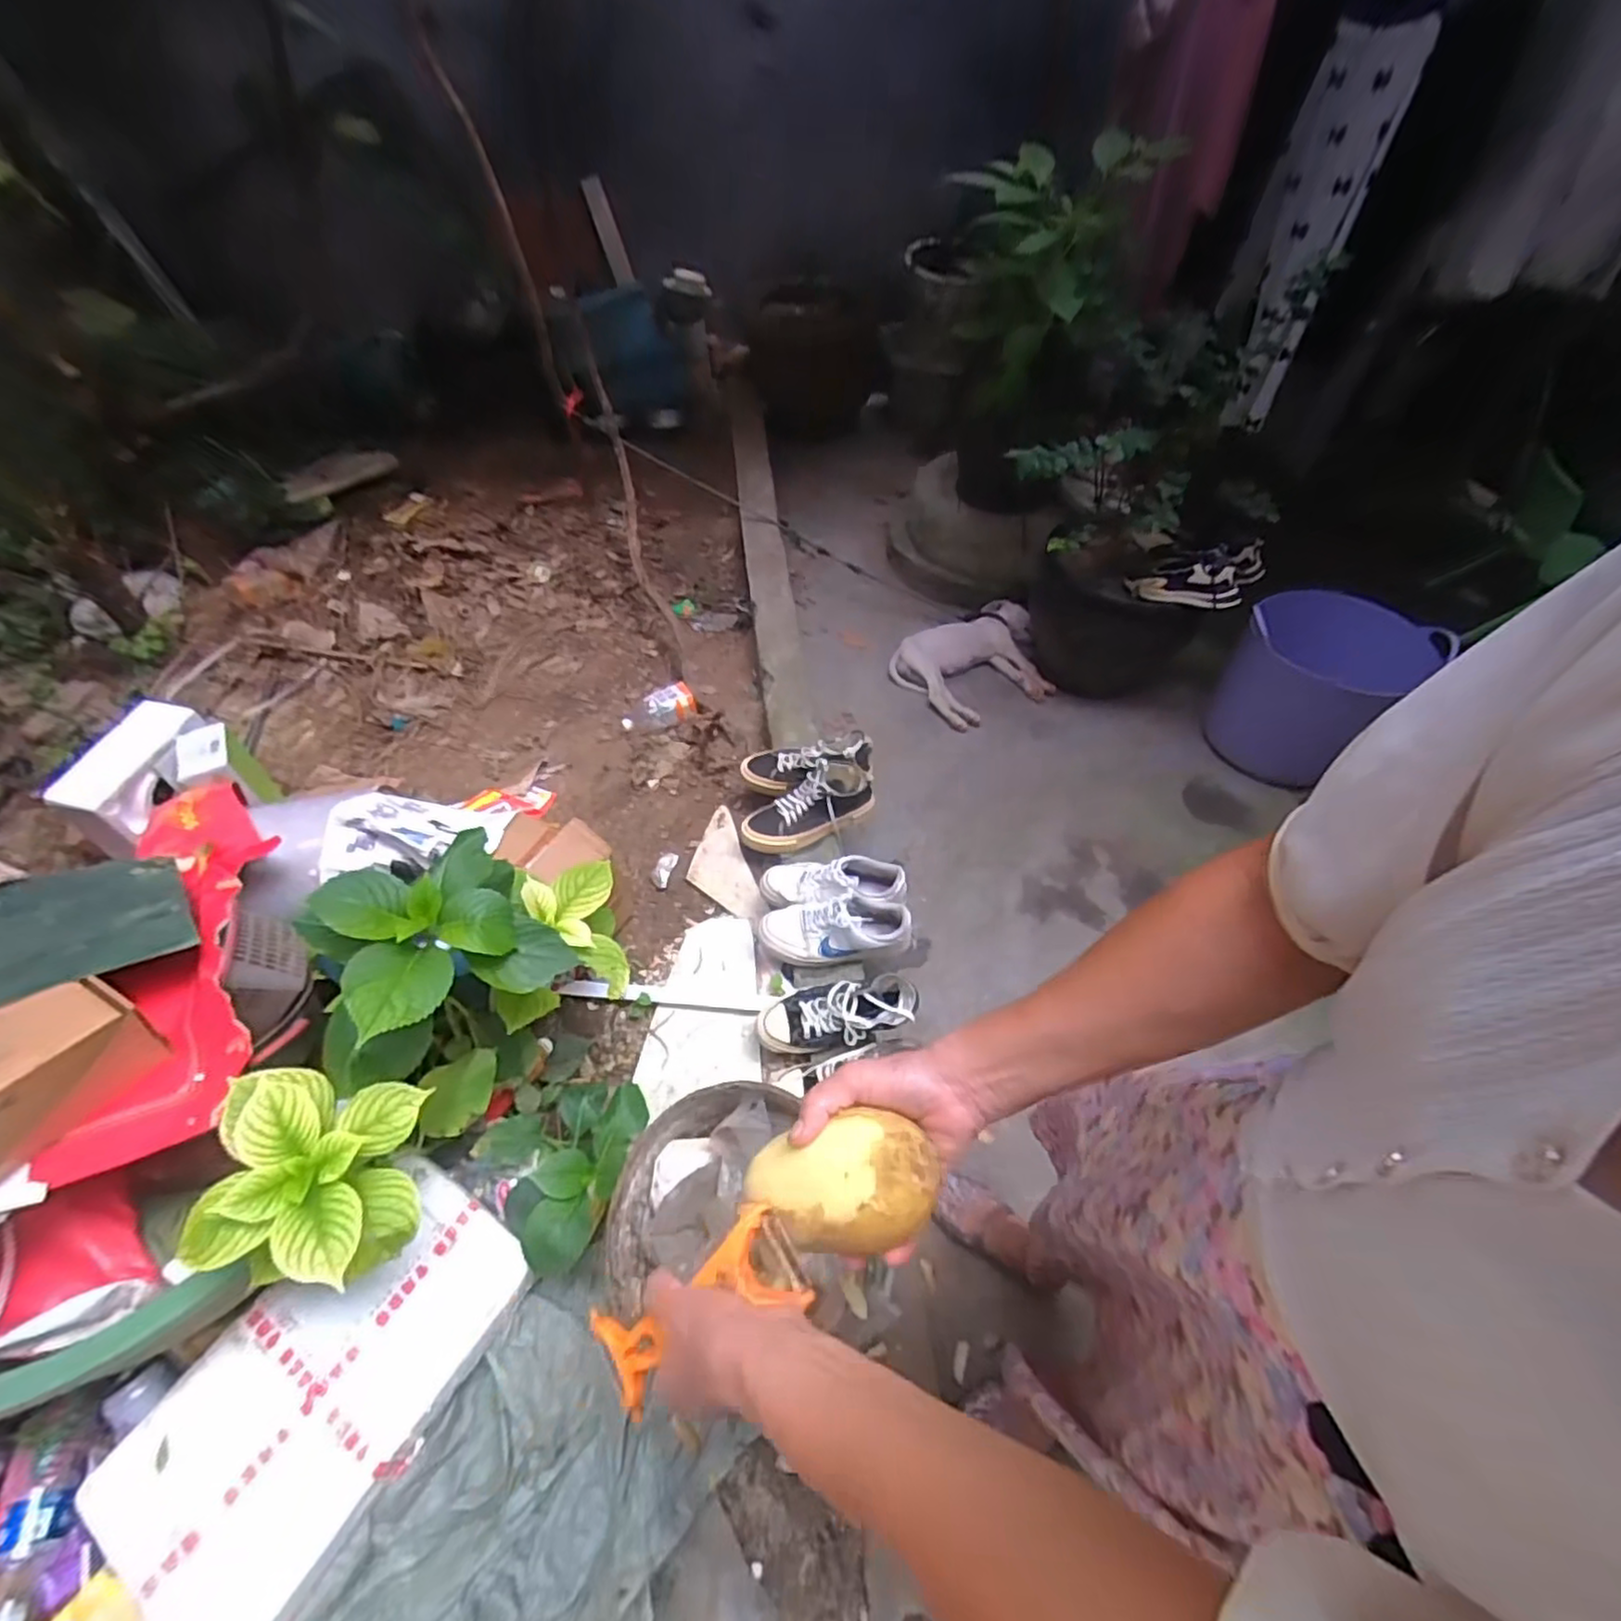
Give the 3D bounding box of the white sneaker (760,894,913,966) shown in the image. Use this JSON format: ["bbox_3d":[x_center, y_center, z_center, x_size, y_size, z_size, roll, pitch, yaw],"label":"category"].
[{"bbox_3d":[0.042,0.210,1.237,0.264,0.095,0.096,-2,51,-1],"label":"white sneaker"}]

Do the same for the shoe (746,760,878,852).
[{"bbox_3d":[-0.006,0.000,1.406,0.278,0.123,0.094,-28,55,-3],"label":"shoe"}]

